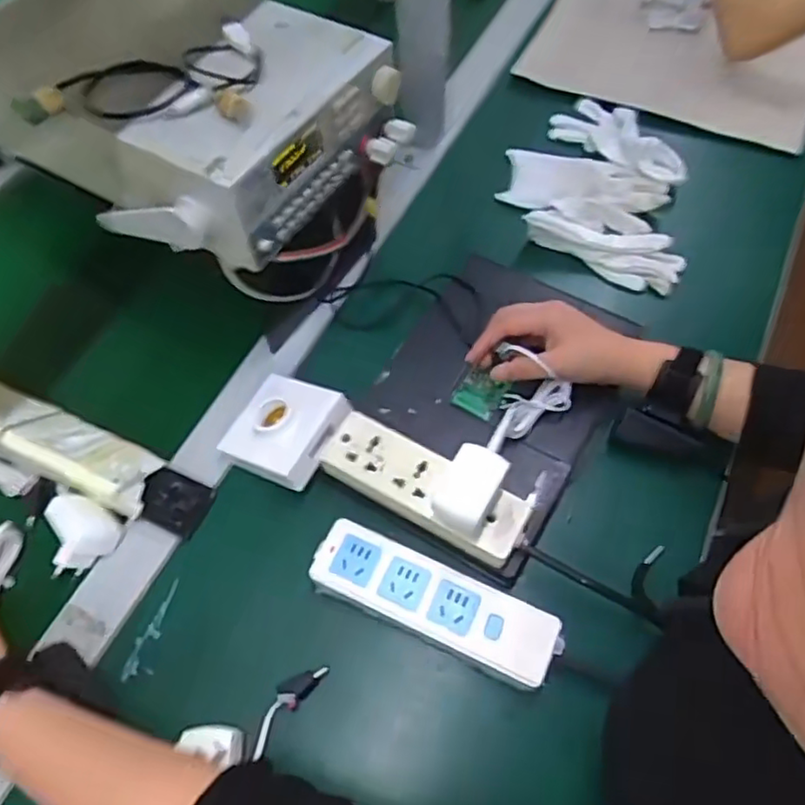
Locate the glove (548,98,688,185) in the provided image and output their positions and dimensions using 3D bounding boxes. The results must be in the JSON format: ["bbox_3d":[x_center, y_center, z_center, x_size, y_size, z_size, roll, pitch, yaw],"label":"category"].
[{"bbox_3d":[0.256,-0.307,0.748,0.177,0.032,0.059,41,70,21],"label":"glove"}]

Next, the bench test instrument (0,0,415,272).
[{"bbox_3d":[-0.208,-0.272,0.572,0.372,0.100,0.235,27,66,16],"label":"bench test instrument"}]

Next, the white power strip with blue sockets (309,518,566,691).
[{"bbox_3d":[0.024,0.159,0.507,0.195,0.036,0.059,22,64,13],"label":"white power strip with blue sockets"}]

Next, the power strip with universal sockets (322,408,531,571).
[{"bbox_3d":[0.016,0.068,0.520,0.170,0.031,0.058,28,66,16],"label":"power strip with universal sockets"}]

